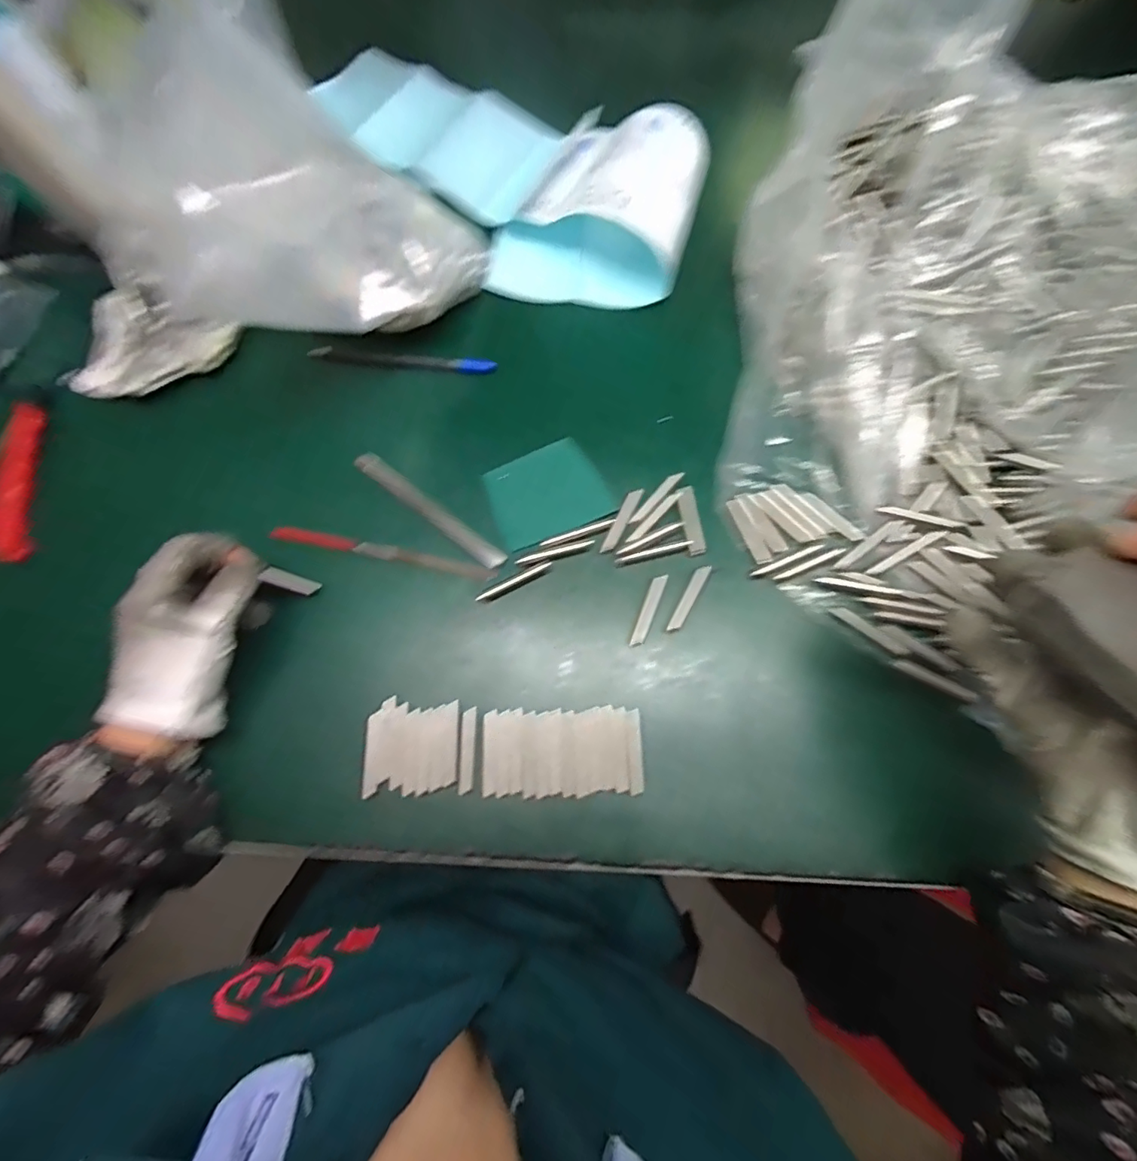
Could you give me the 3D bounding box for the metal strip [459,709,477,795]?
[{"bbox_3d":[-0.062,0.104,0.316,0.008,0.004,0.049,0,75,1],"label":"metal strip"}]

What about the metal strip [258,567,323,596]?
[{"bbox_3d":[-0.178,0.001,0.334,0.004,0.036,0.011,24,84,35],"label":"metal strip"}]

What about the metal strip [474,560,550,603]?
[{"bbox_3d":[-0.036,0.001,0.346,0.053,0.007,0.007,-27,76,-6],"label":"metal strip"}]

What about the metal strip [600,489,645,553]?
[{"bbox_3d":[0.037,-0.042,0.355,0.009,0.004,0.051,27,77,8],"label":"metal strip"}]

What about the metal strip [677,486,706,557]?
[{"bbox_3d":[0.084,-0.041,0.354,0.012,0.005,0.049,-8,75,-1],"label":"metal strip"}]

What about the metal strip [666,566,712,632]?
[{"bbox_3d":[0.079,0.012,0.340,0.009,0.004,0.050,28,77,8],"label":"metal strip"}]

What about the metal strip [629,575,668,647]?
[{"bbox_3d":[0.053,0.019,0.339,0.009,0.004,0.050,22,76,7],"label":"metal strip"}]

